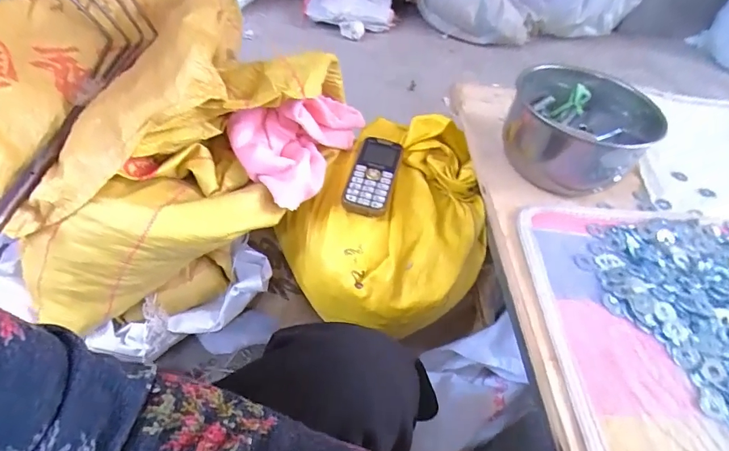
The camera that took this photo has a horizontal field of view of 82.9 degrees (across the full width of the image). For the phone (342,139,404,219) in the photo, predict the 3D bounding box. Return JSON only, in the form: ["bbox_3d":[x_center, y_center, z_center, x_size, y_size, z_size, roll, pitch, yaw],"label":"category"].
[{"bbox_3d":[0.012,-0.068,0.544,0.056,0.016,0.124,16,58,1],"label":"phone"}]

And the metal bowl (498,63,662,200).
[{"bbox_3d":[0.253,-0.117,0.498,0.149,0.080,0.148,4,49,-5],"label":"metal bowl"}]

